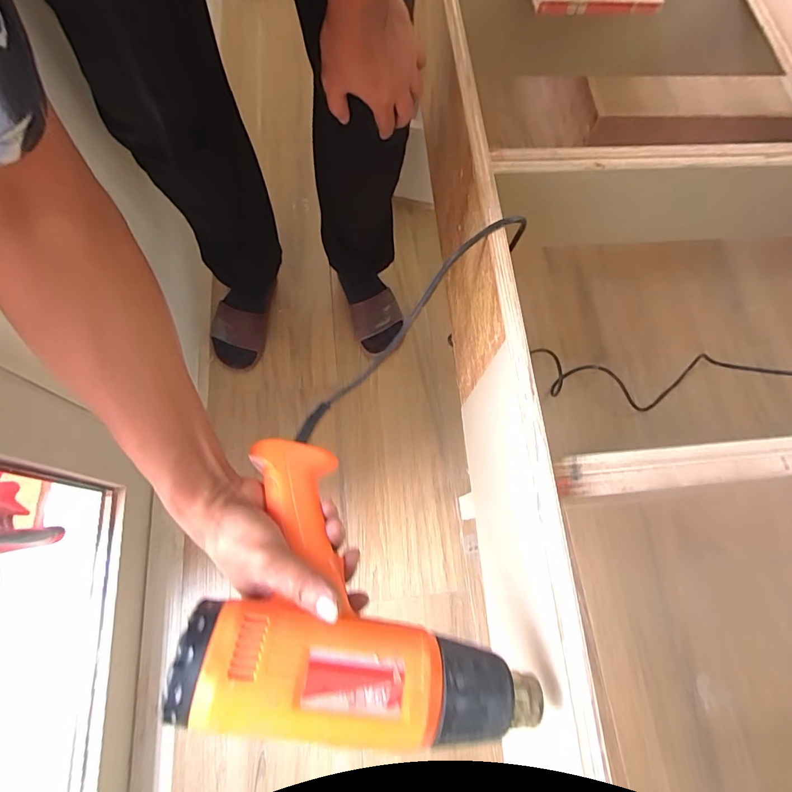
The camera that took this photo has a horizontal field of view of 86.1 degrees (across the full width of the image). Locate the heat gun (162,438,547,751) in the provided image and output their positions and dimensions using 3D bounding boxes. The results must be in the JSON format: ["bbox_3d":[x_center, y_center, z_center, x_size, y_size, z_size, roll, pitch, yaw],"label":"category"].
[{"bbox_3d":[-0.011,0.123,0.294,0.225,0.071,0.182,5,70,-1],"label":"heat gun"}]

